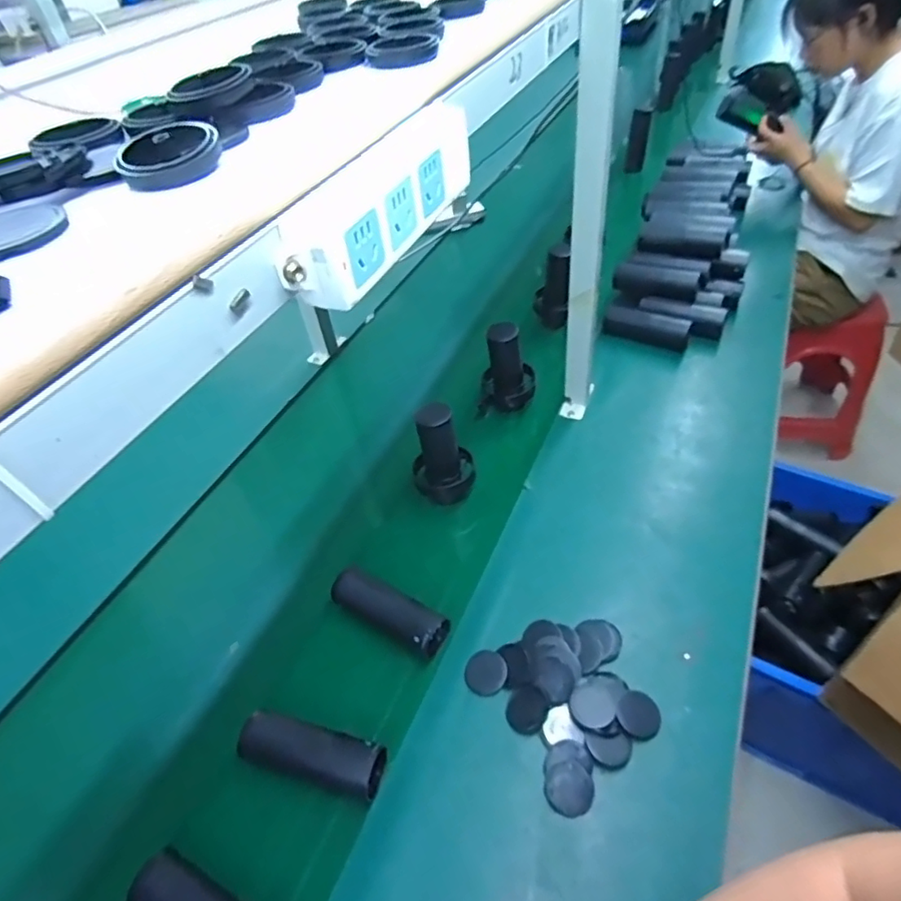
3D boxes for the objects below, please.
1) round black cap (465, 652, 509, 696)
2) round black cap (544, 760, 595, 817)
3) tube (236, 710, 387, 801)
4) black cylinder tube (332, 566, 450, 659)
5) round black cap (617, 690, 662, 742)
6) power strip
[{"bbox_3d":[0.044,0.270,0.702,0.052,0.004,0.050,-9,56,13],"label":"round black cap"},{"bbox_3d":[0.127,0.359,0.612,0.050,0.009,0.049,-3,46,4],"label":"round black cap"},{"bbox_3d":[-0.159,0.331,0.639,0.166,0.057,0.051,10,49,16],"label":"tube"},{"bbox_3d":[-0.083,0.201,0.750,0.163,0.042,0.048,22,53,25],"label":"black cylinder tube"},{"bbox_3d":[0.214,0.300,0.654,0.049,0.007,0.049,-3,46,4],"label":"round black cap"},{"bbox_3d":[-0.035,-0.153,0.342,0.030,0.055,0.176,17,51,22],"label":"power strip"}]

